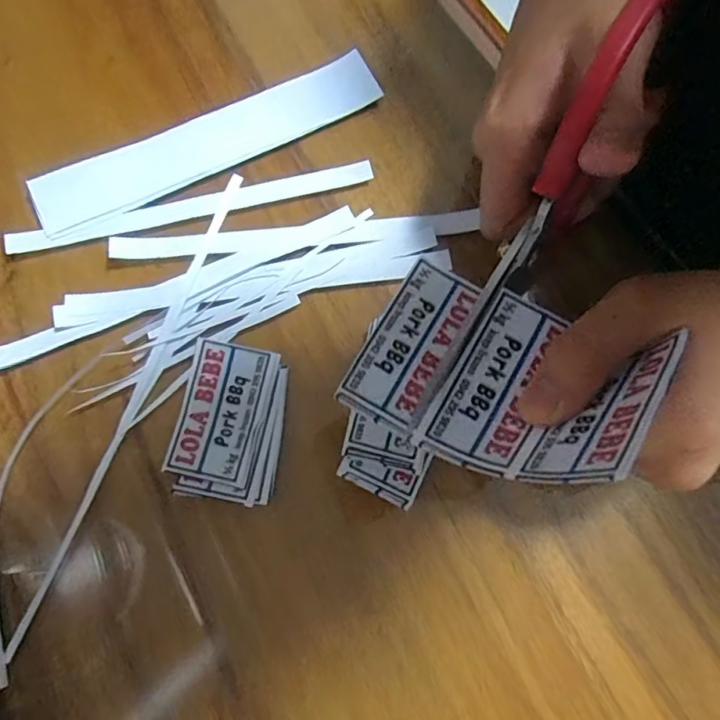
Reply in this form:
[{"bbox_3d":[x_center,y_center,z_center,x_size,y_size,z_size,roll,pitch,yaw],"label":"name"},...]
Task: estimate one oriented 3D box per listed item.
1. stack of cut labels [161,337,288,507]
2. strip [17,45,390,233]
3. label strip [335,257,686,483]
[{"bbox_3d":[-0.069,0.032,0.275,0.058,0.011,0.080,6,75,2],"label":"stack of cut labels"},{"bbox_3d":[-0.091,-0.134,0.319,0.215,0.010,0.037,-26,88,-8],"label":"strip"},{"bbox_3d":[0.050,0.004,0.194,0.100,0.052,0.078,29,77,8],"label":"label strip"}]

